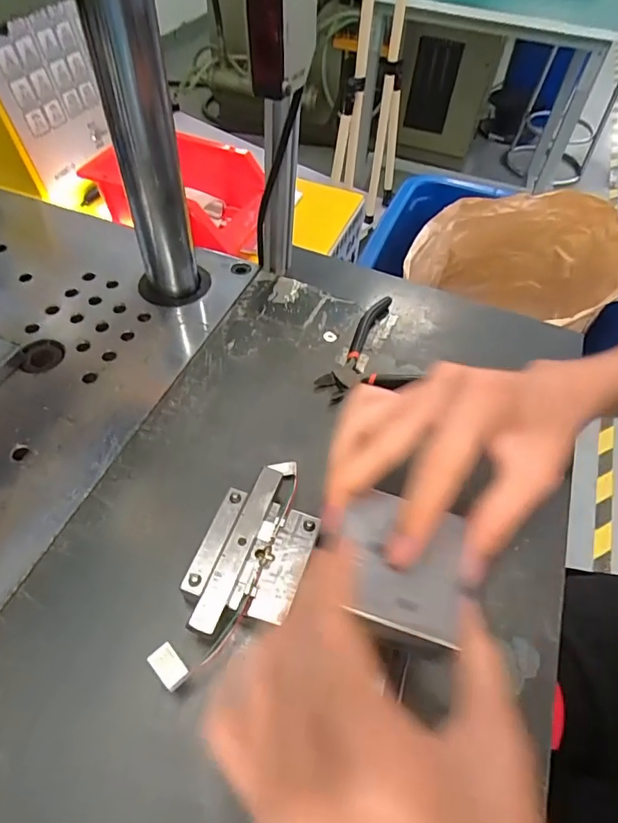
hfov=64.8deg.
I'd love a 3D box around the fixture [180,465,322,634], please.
[{"bbox_3d":[-0.031,0.084,0.281,0.057,0.031,0.094,18,54,8],"label":"fixture"}]

